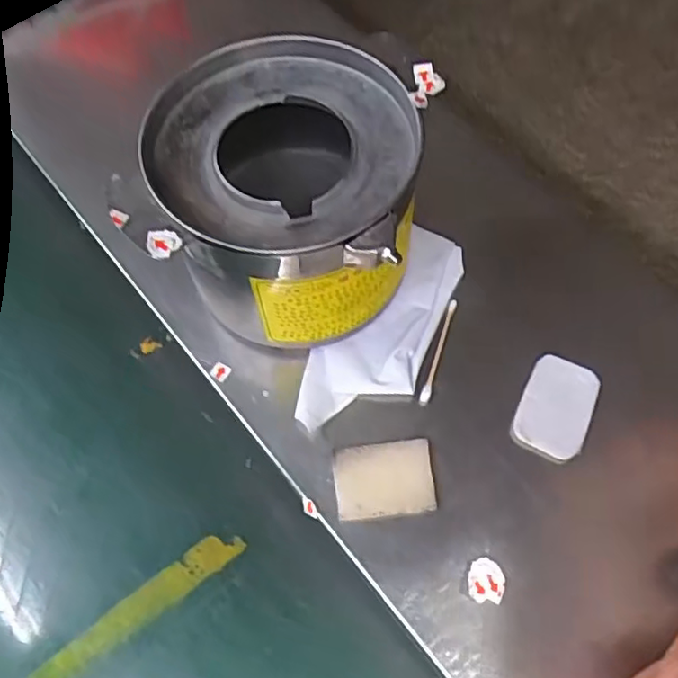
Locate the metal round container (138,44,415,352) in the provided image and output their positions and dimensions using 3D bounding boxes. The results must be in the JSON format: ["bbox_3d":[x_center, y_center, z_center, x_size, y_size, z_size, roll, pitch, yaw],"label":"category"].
[{"bbox_3d":[-0.029,-0.076,0.375,0.131,0.117,0.136,0,65,0],"label":"metal round container"}]

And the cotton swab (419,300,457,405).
[{"bbox_3d":[0.062,0.007,0.398,0.006,0.006,0.072,18,65,9],"label":"cotton swab"}]

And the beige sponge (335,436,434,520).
[{"bbox_3d":[0.025,0.077,0.359,0.054,0.012,0.039,-6,65,-3],"label":"beige sponge"}]

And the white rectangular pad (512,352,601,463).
[{"bbox_3d":[0.127,0.041,0.381,0.039,0.012,0.061,22,67,9],"label":"white rectangular pad"}]

